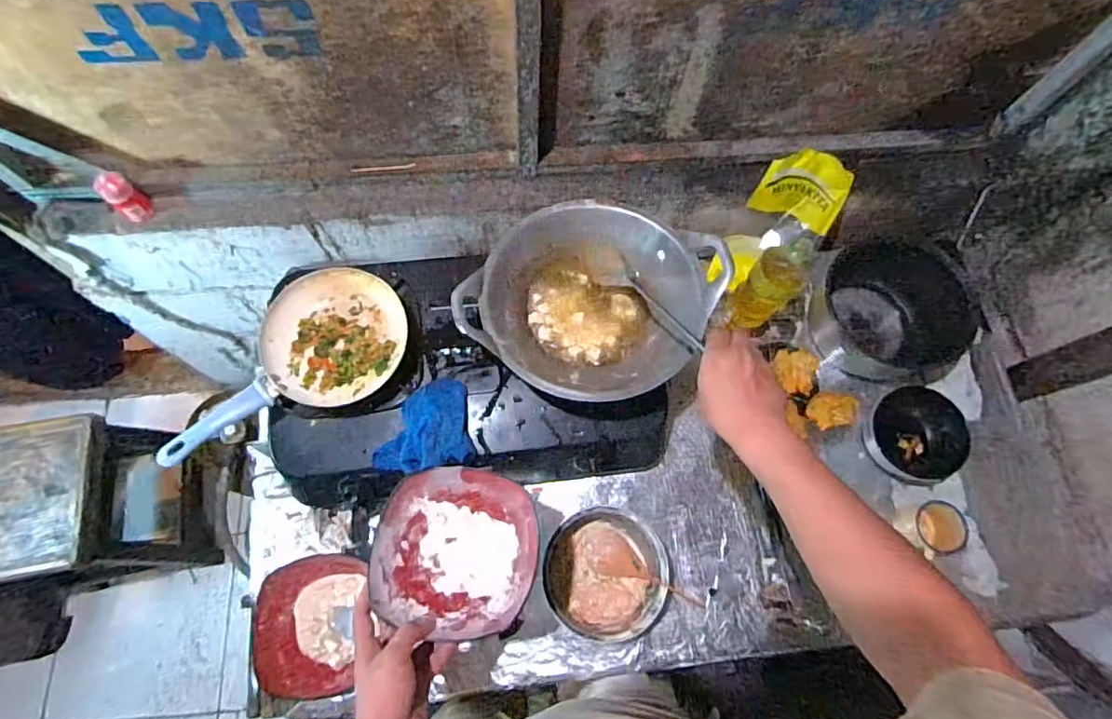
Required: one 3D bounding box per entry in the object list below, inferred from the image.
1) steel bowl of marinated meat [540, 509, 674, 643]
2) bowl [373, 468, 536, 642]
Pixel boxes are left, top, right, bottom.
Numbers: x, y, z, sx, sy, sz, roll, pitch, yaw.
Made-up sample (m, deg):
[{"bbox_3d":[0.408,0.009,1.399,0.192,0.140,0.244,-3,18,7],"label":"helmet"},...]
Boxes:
[{"bbox_3d":[0.072,0.310,0.792,0.159,0.097,0.162,0,71,-1],"label":"steel bowl of marinated meat"},{"bbox_3d":[-0.112,0.218,0.626,0.175,0.064,0.174,0,71,-1],"label":"bowl"}]

